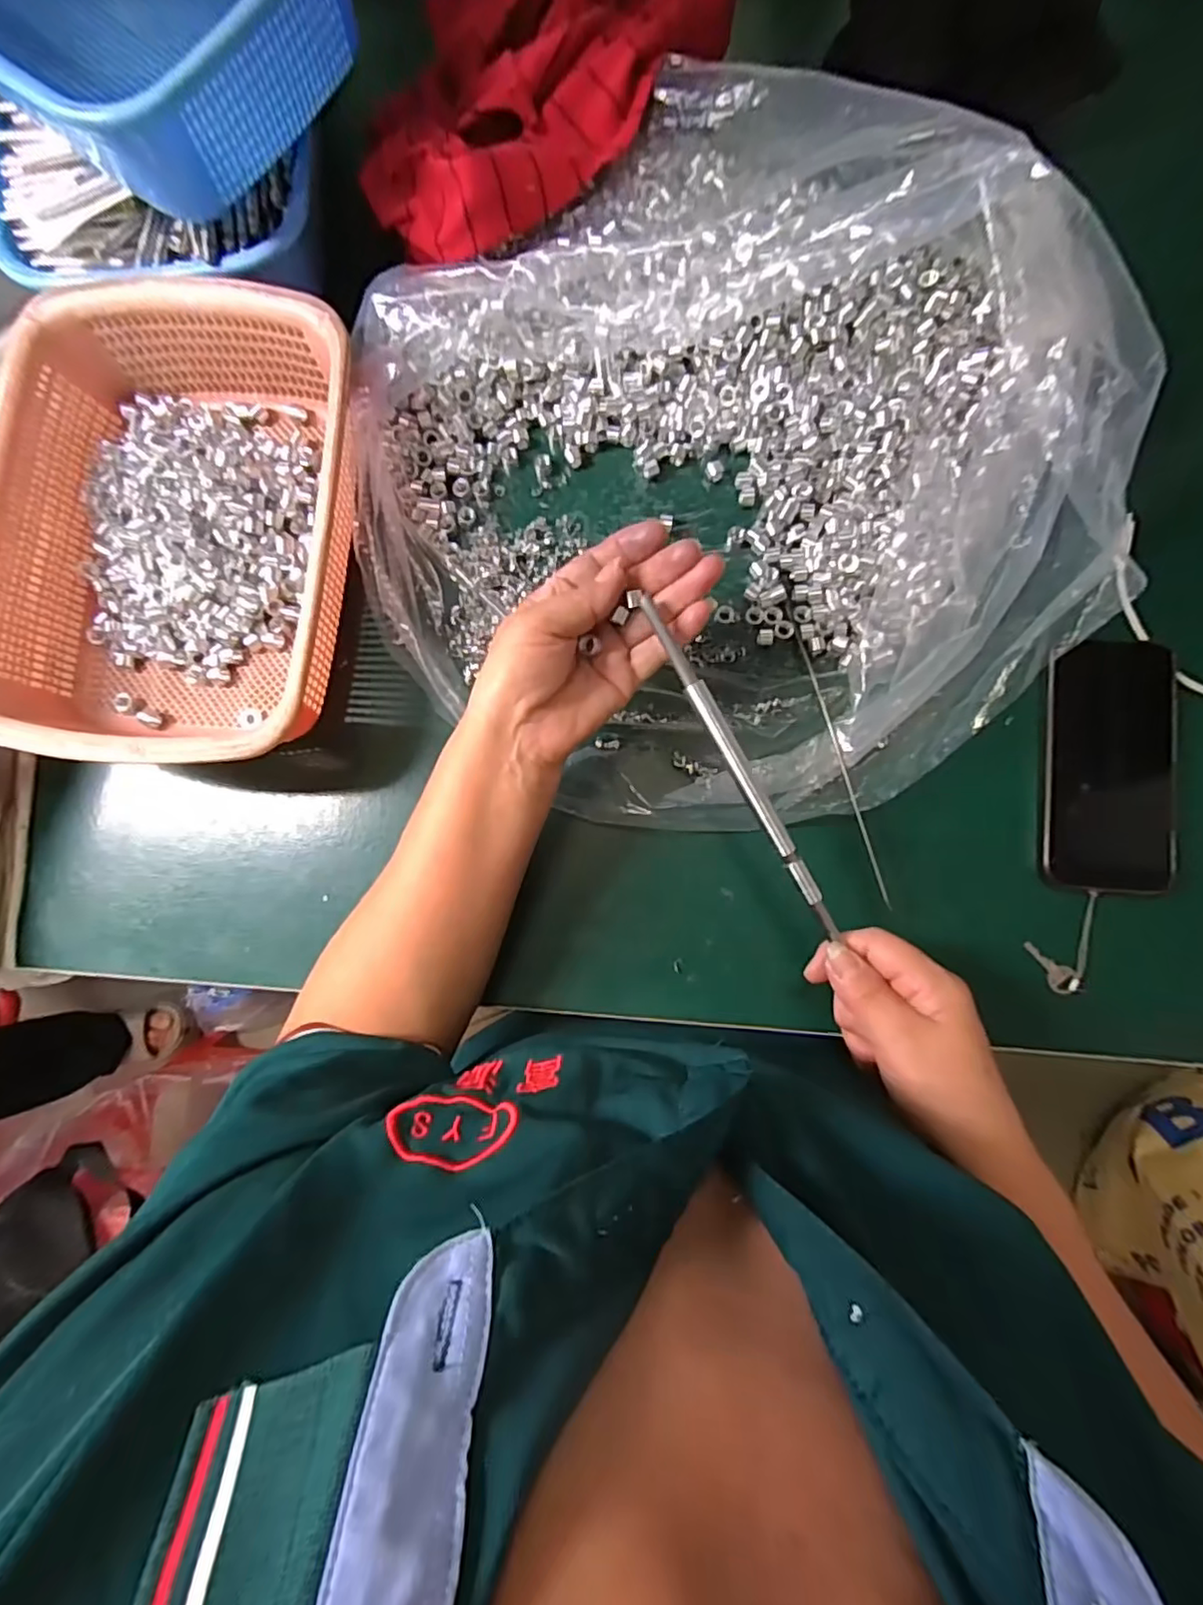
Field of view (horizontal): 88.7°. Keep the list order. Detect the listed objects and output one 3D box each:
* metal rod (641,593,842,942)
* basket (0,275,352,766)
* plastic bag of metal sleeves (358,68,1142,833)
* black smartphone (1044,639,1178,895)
[{"bbox_3d":[0.076,-0.019,0.336,0.011,0.012,0.205,-30,93,2],"label":"metal rod"},{"bbox_3d":[-0.265,-0.169,0.392,0.213,0.071,0.294,4,85,2],"label":"basket"},{"bbox_3d":[0.080,-0.214,0.361,0.462,0.107,0.447,-34,85,-2],"label":"plastic bag of metal sleeves"},{"bbox_3d":[0.320,-0.023,0.388,0.073,0.015,0.156,3,85,2],"label":"black smartphone"}]

